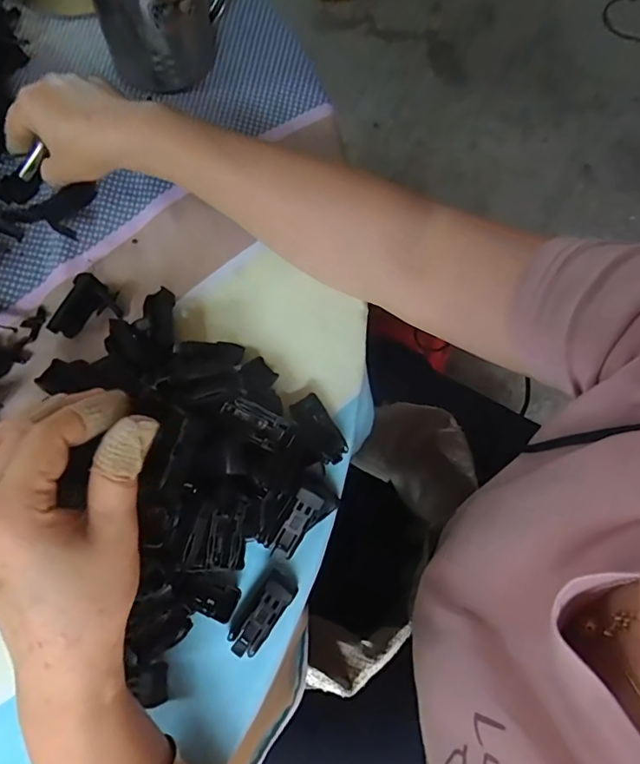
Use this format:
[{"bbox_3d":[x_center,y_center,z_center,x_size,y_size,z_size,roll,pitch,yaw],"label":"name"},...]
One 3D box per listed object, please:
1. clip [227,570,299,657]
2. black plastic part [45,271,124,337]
[{"bbox_3d":[-0.034,0.138,0.297,0.020,0.019,0.048,35,73,10],"label":"clip"},{"bbox_3d":[-0.165,-0.052,0.353,0.036,0.014,0.046,24,71,6],"label":"black plastic part"}]

